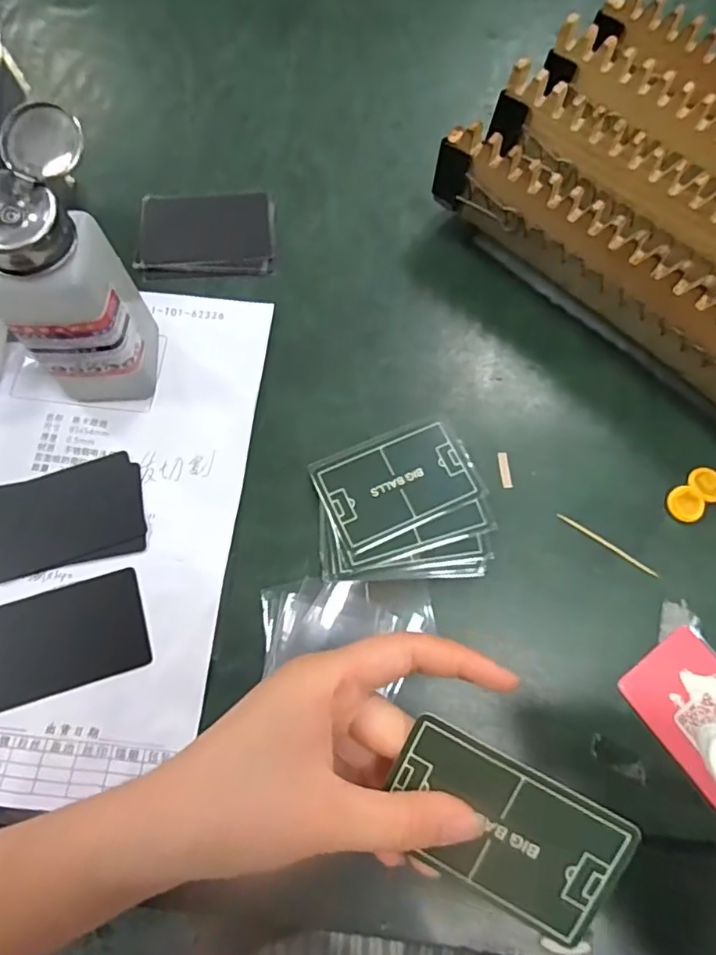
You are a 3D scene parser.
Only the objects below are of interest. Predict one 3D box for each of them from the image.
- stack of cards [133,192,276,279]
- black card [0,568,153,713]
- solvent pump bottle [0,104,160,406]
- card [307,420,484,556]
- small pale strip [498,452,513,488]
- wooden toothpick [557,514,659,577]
[{"bbox_3d":[-0.104,-0.167,0.390,0.093,0.004,0.069,-6,71,-3],"label":"stack of cards"},{"bbox_3d":[-0.155,0.085,0.301,0.082,0.004,0.052,-16,75,-9],"label":"black card"},{"bbox_3d":[-0.143,-0.097,0.290,0.048,0.139,0.068,4,71,0],"label":"solvent pump bottle"},{"bbox_3d":[0.023,0.001,0.328,0.087,0.004,0.057,-23,74,-10],"label":"card"},{"bbox_3d":[0.088,-0.005,0.338,0.006,0.004,0.022,-4,71,-2],"label":"small pale strip"},{"bbox_3d":[0.143,0.038,0.327,0.062,0.004,0.004,33,74,10],"label":"wooden toothpick"}]

